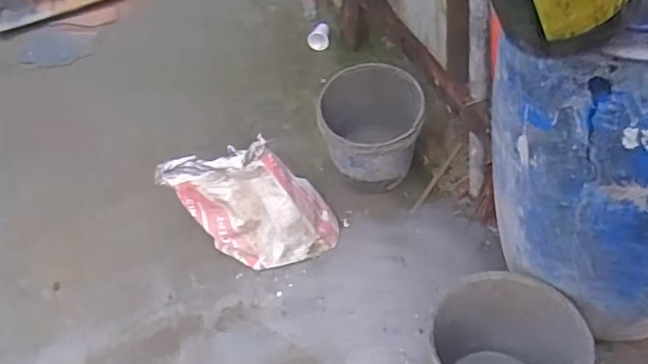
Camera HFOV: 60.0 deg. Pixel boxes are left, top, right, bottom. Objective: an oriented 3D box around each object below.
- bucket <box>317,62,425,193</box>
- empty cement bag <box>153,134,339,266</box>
[{"bbox_3d":[0.142,-0.154,1.693,0.294,0.330,0.295,-2,61,4],"label":"bucket"},{"bbox_3d":[-0.231,0.061,1.601,0.476,0.425,0.160,3,46,15],"label":"empty cement bag"}]

